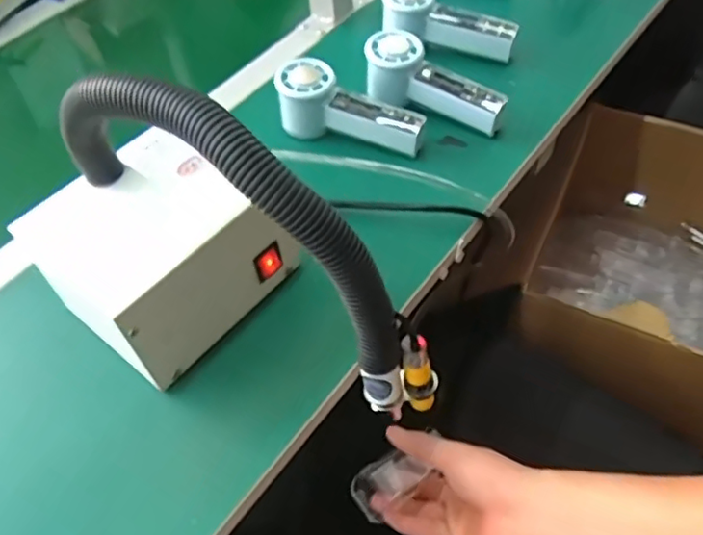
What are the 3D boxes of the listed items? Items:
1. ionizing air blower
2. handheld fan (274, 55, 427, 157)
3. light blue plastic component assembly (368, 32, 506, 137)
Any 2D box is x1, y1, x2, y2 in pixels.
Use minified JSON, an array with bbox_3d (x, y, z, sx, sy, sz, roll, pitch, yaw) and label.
[{"bbox_3d":[-0.088,-0.008,0.412,0.282,0.202,0.143,31,61,25],"label":"ionizing air blower"},{"bbox_3d":[0.002,-0.153,0.611,0.149,0.067,0.055,13,55,14],"label":"handheld fan"},{"bbox_3d":[0.081,-0.182,0.627,0.153,0.053,0.056,30,60,9],"label":"light blue plastic component assembly"}]

